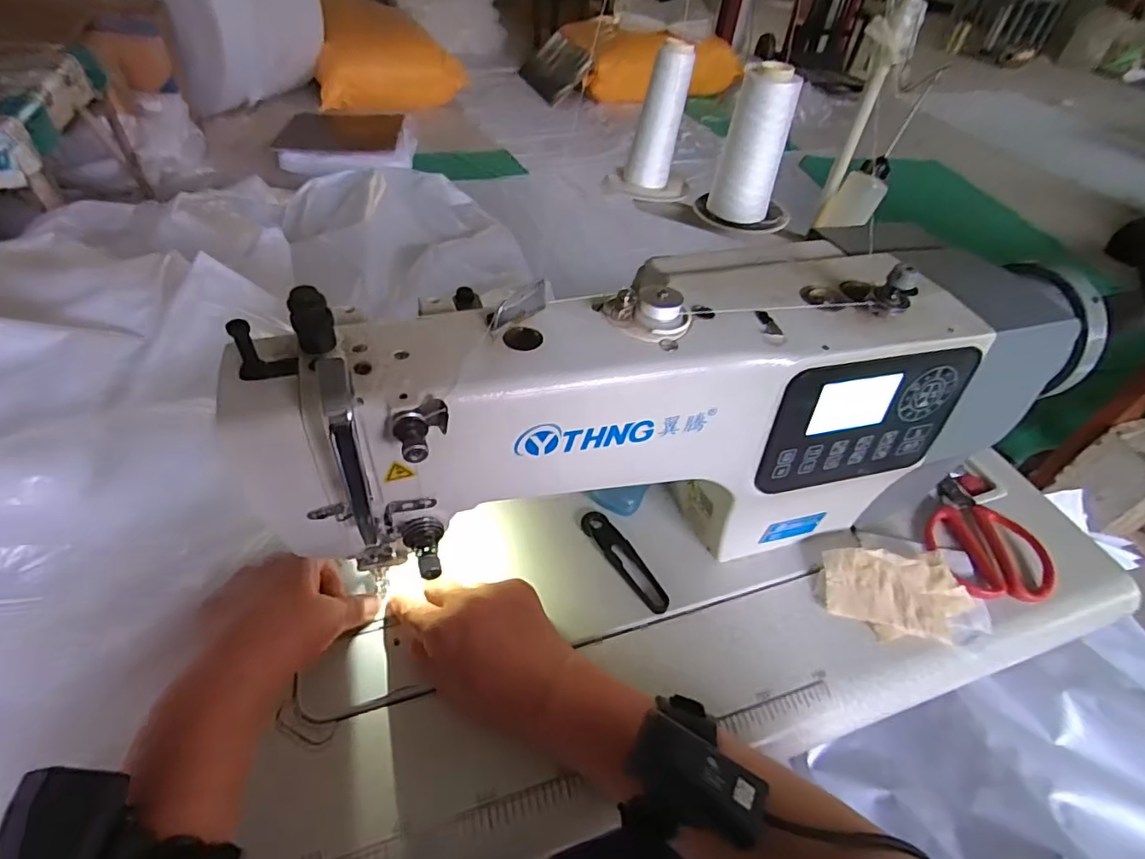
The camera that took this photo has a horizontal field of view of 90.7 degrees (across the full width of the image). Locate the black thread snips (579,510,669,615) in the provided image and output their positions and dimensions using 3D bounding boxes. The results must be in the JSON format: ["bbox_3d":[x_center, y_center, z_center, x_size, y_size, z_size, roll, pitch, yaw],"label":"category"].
[{"bbox_3d":[0.044,0.109,0.477,0.023,0.009,0.106,-24,54,-27],"label":"black thread snips"}]

